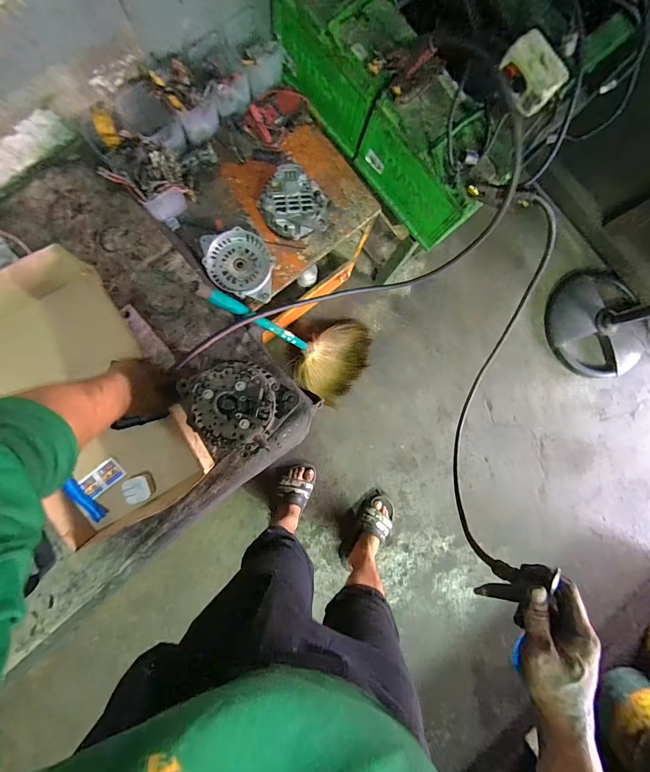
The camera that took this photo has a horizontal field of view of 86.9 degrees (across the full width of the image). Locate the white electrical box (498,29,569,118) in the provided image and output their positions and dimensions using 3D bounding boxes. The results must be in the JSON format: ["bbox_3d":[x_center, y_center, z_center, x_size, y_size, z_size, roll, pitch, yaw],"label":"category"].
[{"bbox_3d":[0.351,-0.532,0.582,0.060,0.062,0.105,-44,91,-2],"label":"white electrical box"}]

